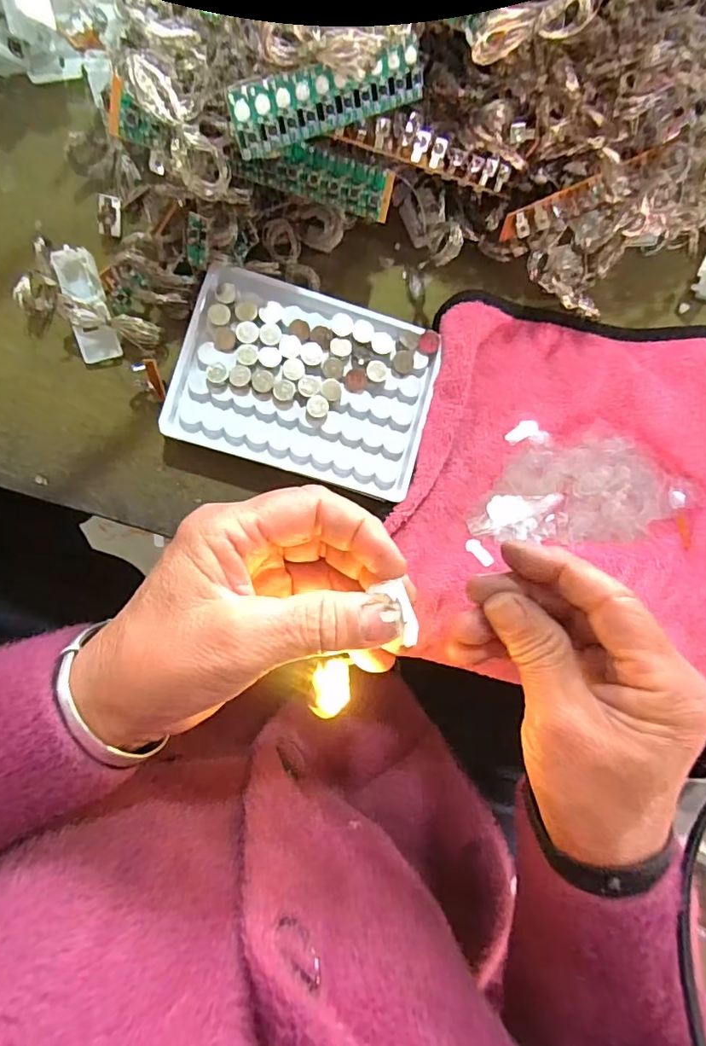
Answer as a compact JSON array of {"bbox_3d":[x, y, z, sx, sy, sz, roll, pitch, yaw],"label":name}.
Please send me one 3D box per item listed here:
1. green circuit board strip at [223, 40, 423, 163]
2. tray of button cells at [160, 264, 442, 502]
[{"bbox_3d":[-0.008,-0.178,0.216,0.093,0.004,0.022,-31,132,-18],"label":"green circuit board strip"},{"bbox_3d":[-0.023,-0.073,0.271,0.128,0.015,0.092,16,85,-7],"label":"tray of button cells"}]

